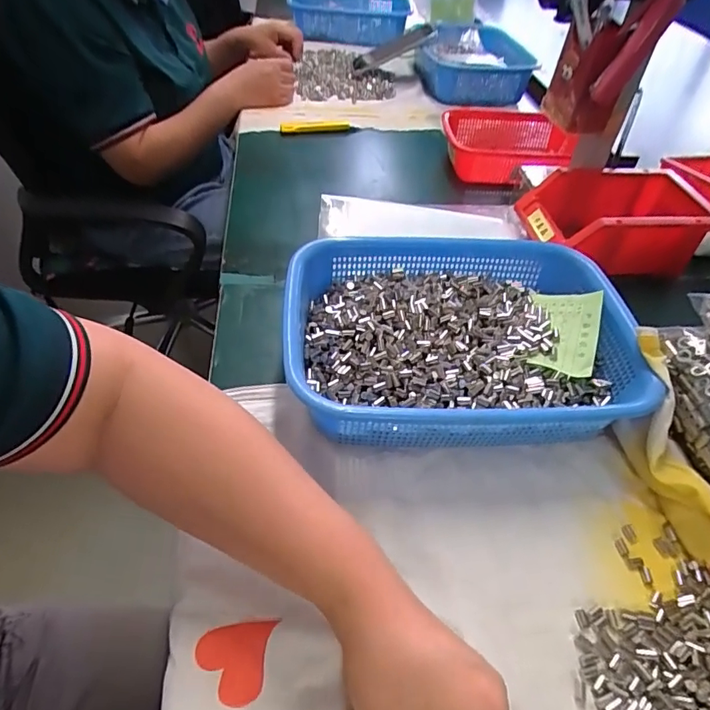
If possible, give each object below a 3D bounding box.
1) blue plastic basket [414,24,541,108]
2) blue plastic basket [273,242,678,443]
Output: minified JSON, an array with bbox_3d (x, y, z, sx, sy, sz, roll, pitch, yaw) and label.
[{"bbox_3d":[0.218,-0.577,0.970,0.186,0.093,0.256,-2,48,-7],"label":"blue plastic basket"},{"bbox_3d":[0.086,-0.013,0.429,0.281,0.070,0.209,0,48,-5],"label":"blue plastic basket"}]

